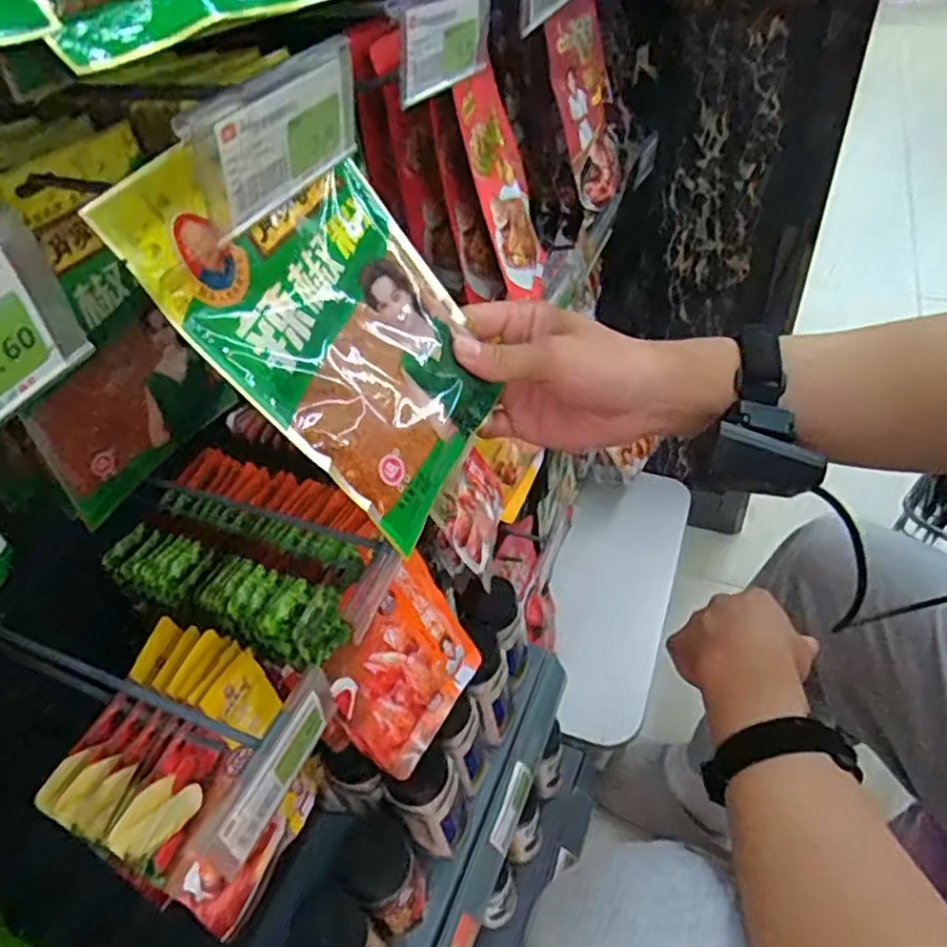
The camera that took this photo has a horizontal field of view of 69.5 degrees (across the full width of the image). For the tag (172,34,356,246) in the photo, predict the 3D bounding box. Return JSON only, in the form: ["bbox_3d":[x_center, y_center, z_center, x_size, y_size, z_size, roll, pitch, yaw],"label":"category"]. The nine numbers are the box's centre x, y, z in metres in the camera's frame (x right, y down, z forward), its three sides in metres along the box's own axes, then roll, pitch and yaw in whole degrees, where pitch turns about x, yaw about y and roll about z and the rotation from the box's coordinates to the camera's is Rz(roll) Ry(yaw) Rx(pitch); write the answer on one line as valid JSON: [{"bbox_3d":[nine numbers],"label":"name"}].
[{"bbox_3d":[-0.078,-0.131,0.264,0.015,0.044,0.098,17,50,16],"label":"tag"}]

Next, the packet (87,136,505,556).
[{"bbox_3d":[-0.059,-0.077,0.328,0.015,0.188,0.139,-13,39,43],"label":"packet"}]

